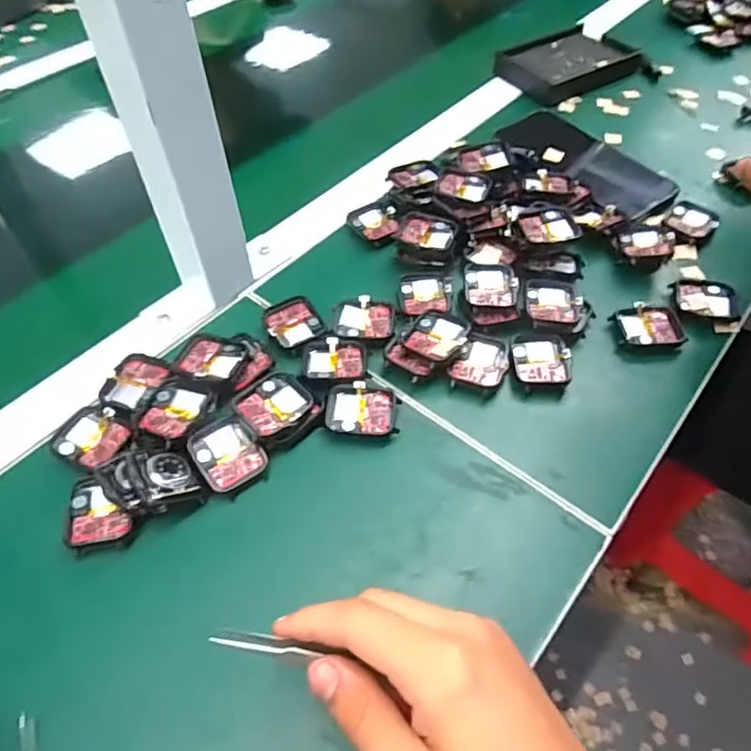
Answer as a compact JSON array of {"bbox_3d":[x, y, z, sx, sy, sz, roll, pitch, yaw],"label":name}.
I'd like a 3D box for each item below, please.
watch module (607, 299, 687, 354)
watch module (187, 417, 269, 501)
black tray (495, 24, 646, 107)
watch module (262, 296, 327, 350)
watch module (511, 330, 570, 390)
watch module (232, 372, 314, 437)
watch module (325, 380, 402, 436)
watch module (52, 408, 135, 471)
[{"bbox_3d":[0.193,-0.034,0.408,0.046,0.011,0.036,1,52,1],"label":"watch module"},{"bbox_3d":[-0.088,0.047,0.343,0.036,0.016,0.044,-32,58,-22],"label":"watch module"},{"bbox_3d":[0.211,-0.348,0.631,0.151,0.015,0.099,-30,58,-21],"label":"black tray"},{"bbox_3d":[-0.058,-0.037,0.412,0.038,0.009,0.044,-19,55,-14],"label":"watch module"},{"bbox_3d":[0.111,-0.011,0.384,0.037,0.011,0.040,0,52,1],"label":"watch module"},{"bbox_3d":[-0.062,0.019,0.356,0.038,0.013,0.041,37,61,26],"label":"watch module"},{"bbox_3d":[-0.008,0.021,0.363,0.045,0.007,0.036,4,52,4],"label":"watch module"},{"bbox_3d":[-0.172,0.037,0.351,0.043,0.004,0.037,17,54,14],"label":"watch module"}]

